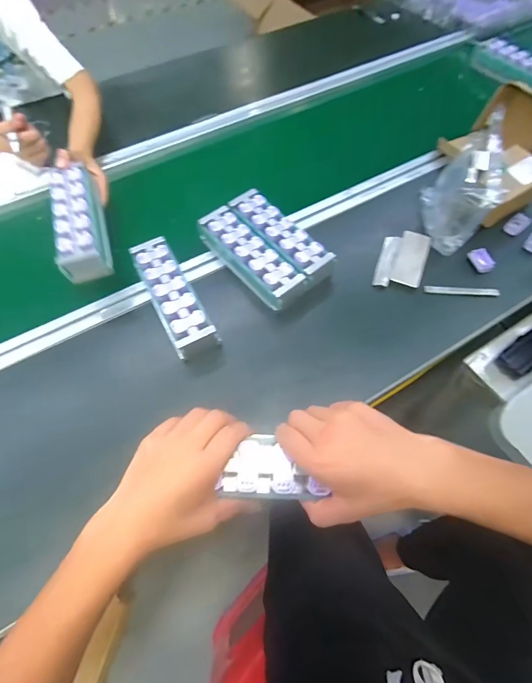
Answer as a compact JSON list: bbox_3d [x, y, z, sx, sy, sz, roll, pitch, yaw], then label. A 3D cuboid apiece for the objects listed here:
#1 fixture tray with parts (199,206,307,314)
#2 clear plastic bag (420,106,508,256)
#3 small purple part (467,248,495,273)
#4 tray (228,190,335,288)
[{"bbox_3d":[-0.025,-0.130,0.537,0.064,0.044,0.193,-35,65,-16],"label":"fixture tray with parts"},{"bbox_3d":[0.302,-0.235,0.534,0.076,0.140,0.133,0,61,2],"label":"clear plastic bag"},{"bbox_3d":[0.338,-0.127,0.544,0.028,0.008,0.040,-12,61,-5],"label":"small purple part"},{"bbox_3d":[0.023,-0.165,0.555,0.059,0.045,0.196,-36,66,-17],"label":"tray"}]

